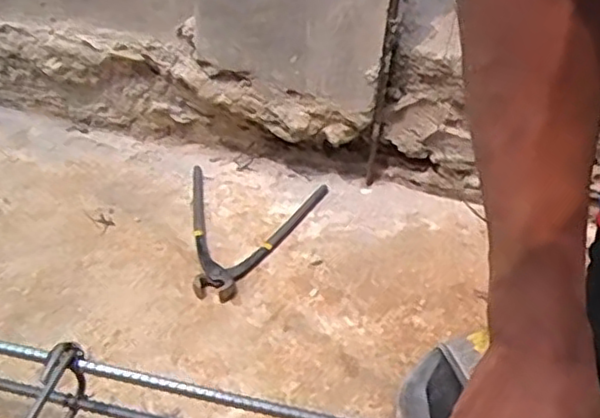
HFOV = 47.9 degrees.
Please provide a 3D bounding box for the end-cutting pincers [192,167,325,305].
[{"bbox_3d":[-0.065,0.025,0.742,0.158,0.016,0.192,9,41,6],"label":"end-cutting pincers"}]

